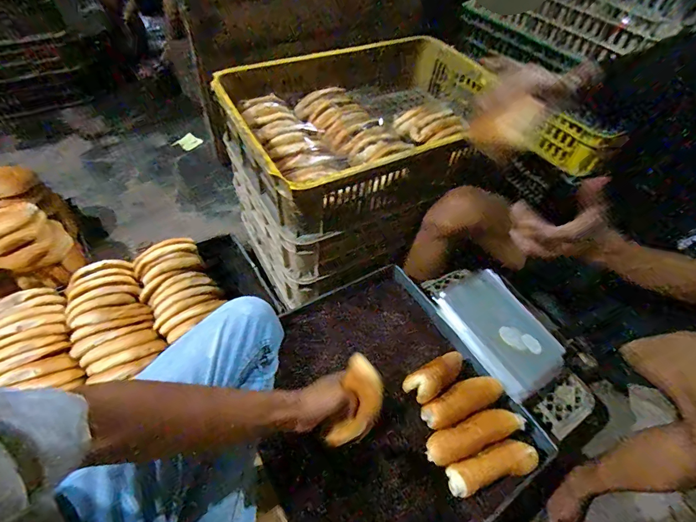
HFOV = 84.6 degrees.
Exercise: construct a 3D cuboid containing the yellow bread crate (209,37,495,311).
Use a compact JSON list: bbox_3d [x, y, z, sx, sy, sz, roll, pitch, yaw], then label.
[{"bbox_3d":[0.065,-0.258,0.938,0.631,0.297,0.462,-20,56,-19],"label":"yellow bread crate"}]

